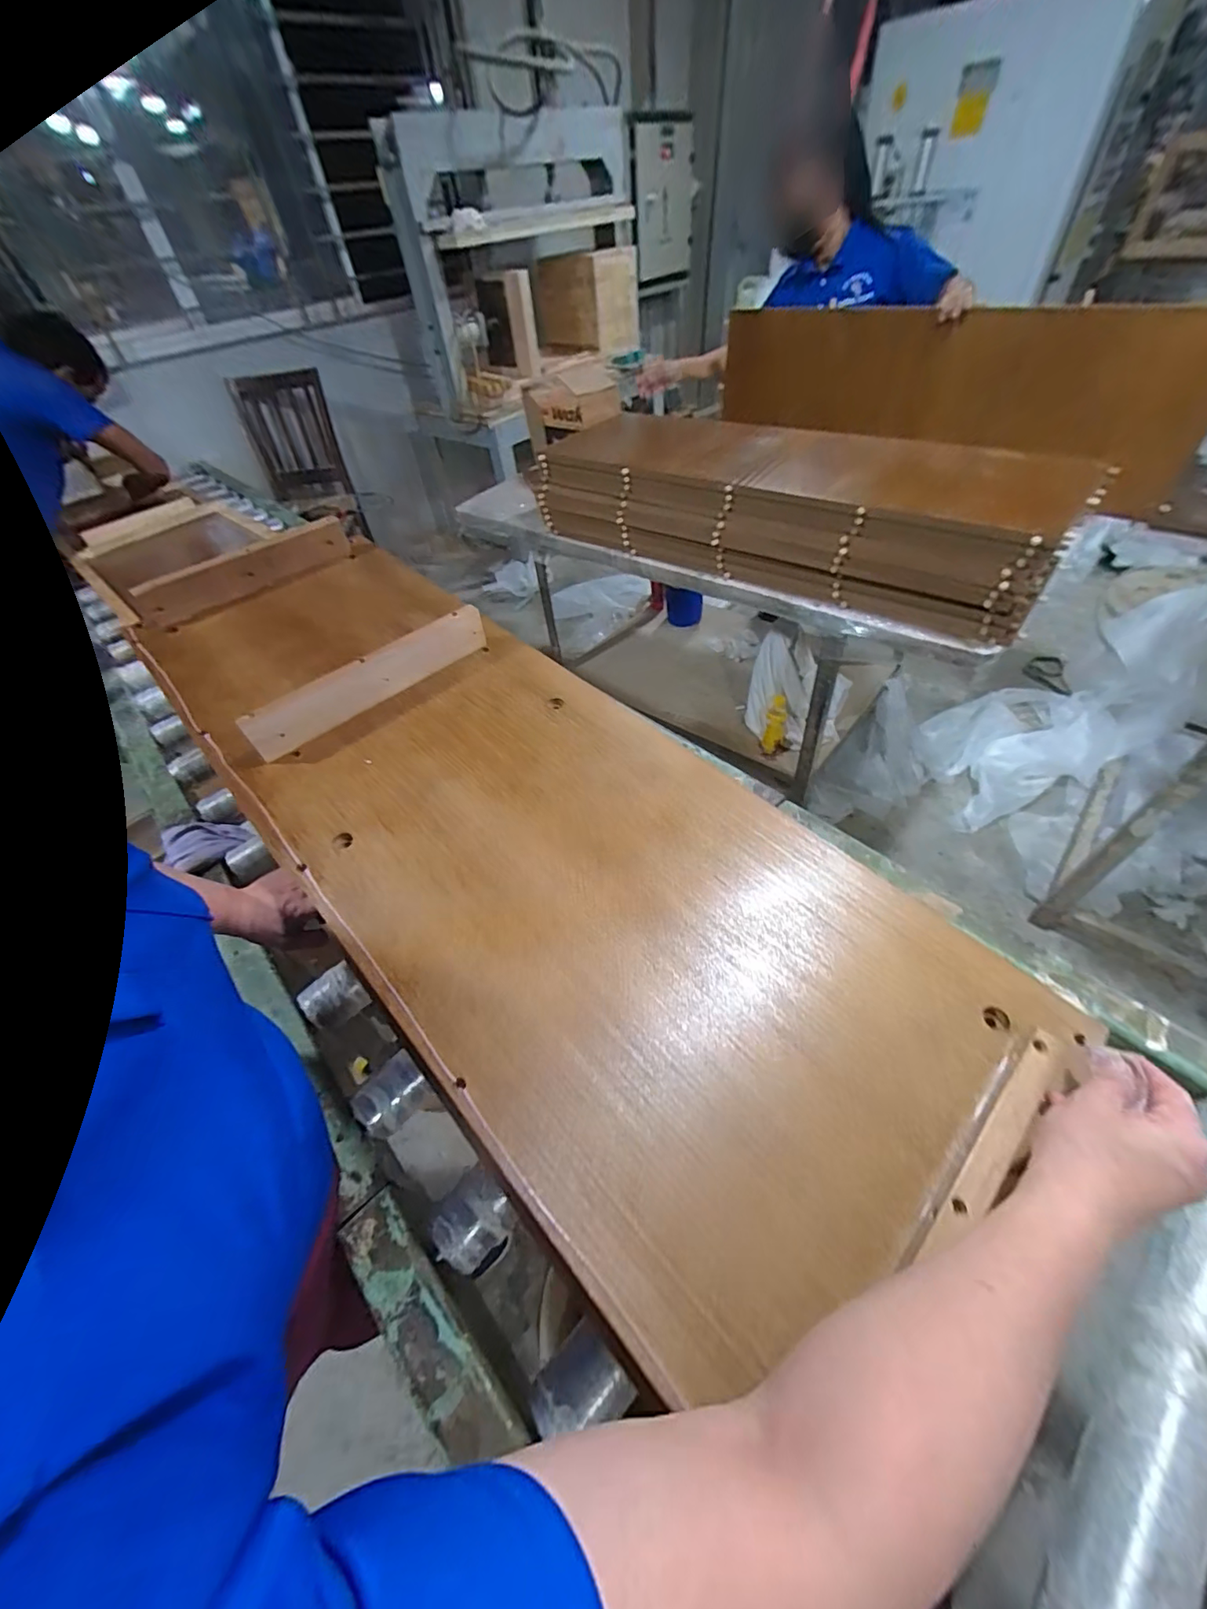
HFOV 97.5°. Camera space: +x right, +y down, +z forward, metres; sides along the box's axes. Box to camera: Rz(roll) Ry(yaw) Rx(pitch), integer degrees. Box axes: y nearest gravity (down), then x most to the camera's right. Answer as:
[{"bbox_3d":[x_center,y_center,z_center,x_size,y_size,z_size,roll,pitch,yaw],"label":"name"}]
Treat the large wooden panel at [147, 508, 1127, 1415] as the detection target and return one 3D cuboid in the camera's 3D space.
[{"bbox_3d":[-0.132,-0.030,0.564,0.396,0.058,1.044,-38,61,-24],"label":"large wooden panel"}]

